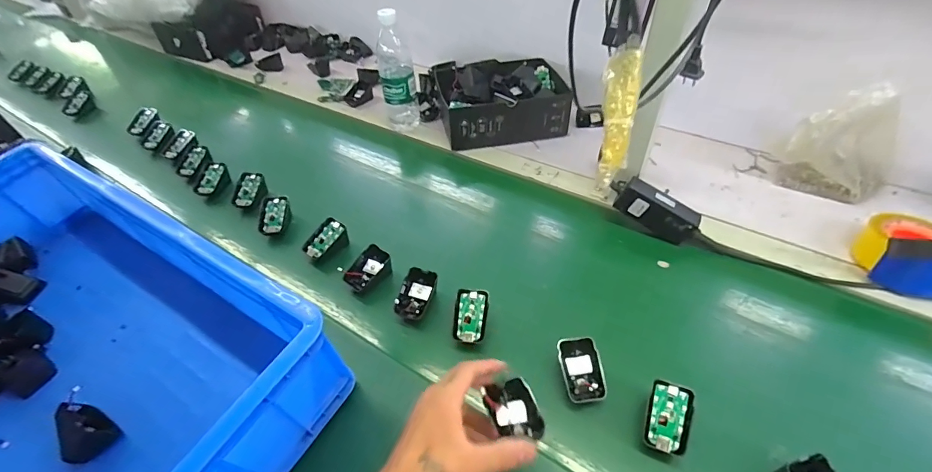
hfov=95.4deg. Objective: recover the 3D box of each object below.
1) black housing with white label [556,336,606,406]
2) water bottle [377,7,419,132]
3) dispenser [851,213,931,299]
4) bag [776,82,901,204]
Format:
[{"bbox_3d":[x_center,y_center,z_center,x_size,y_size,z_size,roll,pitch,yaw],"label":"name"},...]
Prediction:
[{"bbox_3d":[0.131,0.153,0.487,0.044,0.015,0.070,-10,71,0],"label":"black housing with white label"},{"bbox_3d":[-0.136,-0.316,0.833,0.068,0.220,0.057,-8,42,-5],"label":"water bottle"},{"bbox_3d":[0.609,0.022,0.551,0.161,0.077,0.108,10,43,14],"label":"dispenser"},{"bbox_3d":[0.575,-0.135,0.647,0.091,0.164,0.130,-29,48,-26],"label":"bag"}]

